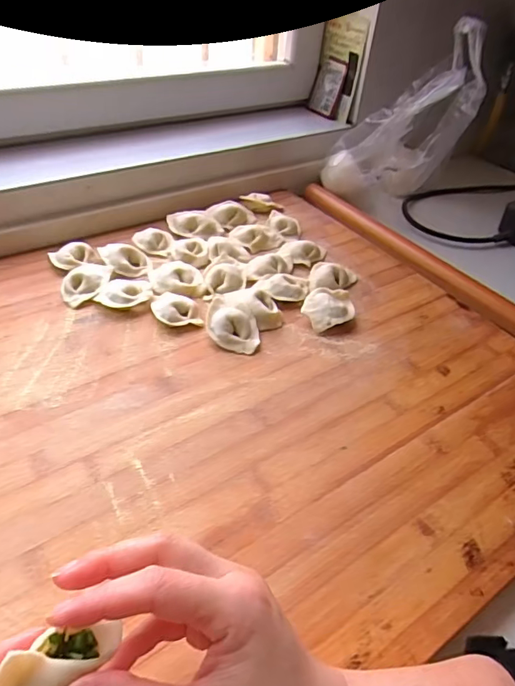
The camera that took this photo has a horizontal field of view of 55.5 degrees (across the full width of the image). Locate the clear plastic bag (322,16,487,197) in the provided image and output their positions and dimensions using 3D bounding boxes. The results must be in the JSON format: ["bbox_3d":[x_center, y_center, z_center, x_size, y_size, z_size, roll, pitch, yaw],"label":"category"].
[{"bbox_3d":[0.184,-0.288,0.622,0.163,0.200,0.154,18,44,12],"label":"clear plastic bag"}]

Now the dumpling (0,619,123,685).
[{"bbox_3d":[-0.079,0.123,0.185,0.055,0.017,0.020,-18,47,-42],"label":"dumpling"}]

